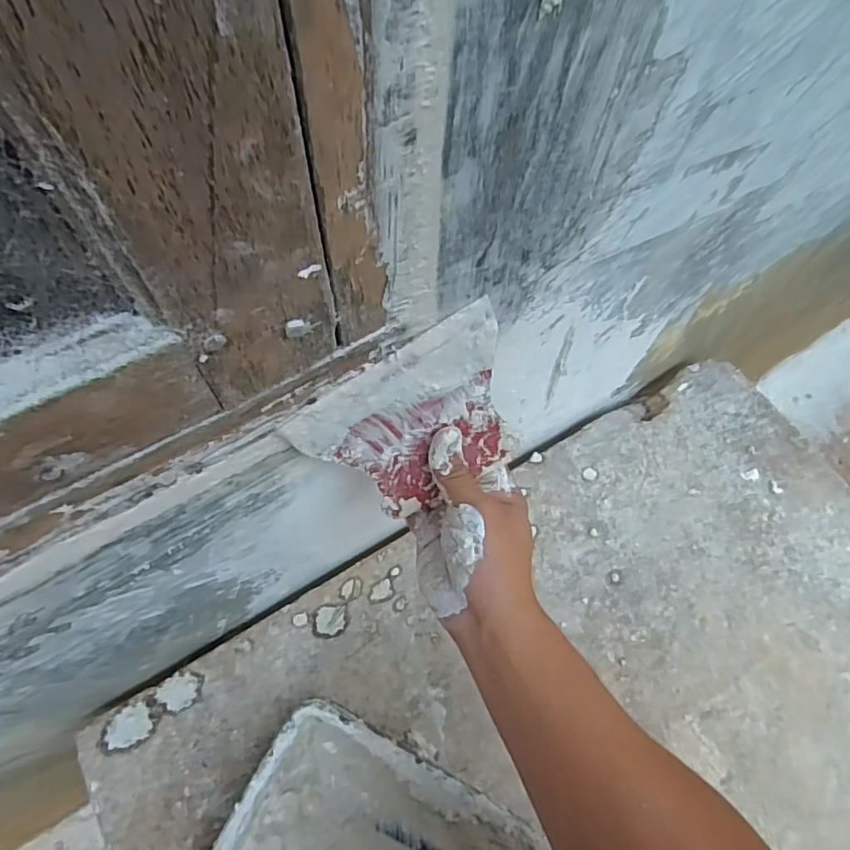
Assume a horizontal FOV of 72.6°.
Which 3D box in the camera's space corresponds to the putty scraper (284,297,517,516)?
[{"bbox_3d":[0.001,0.004,0.323,0.117,0.107,0.014,-32,41,0],"label":"putty scraper"}]

